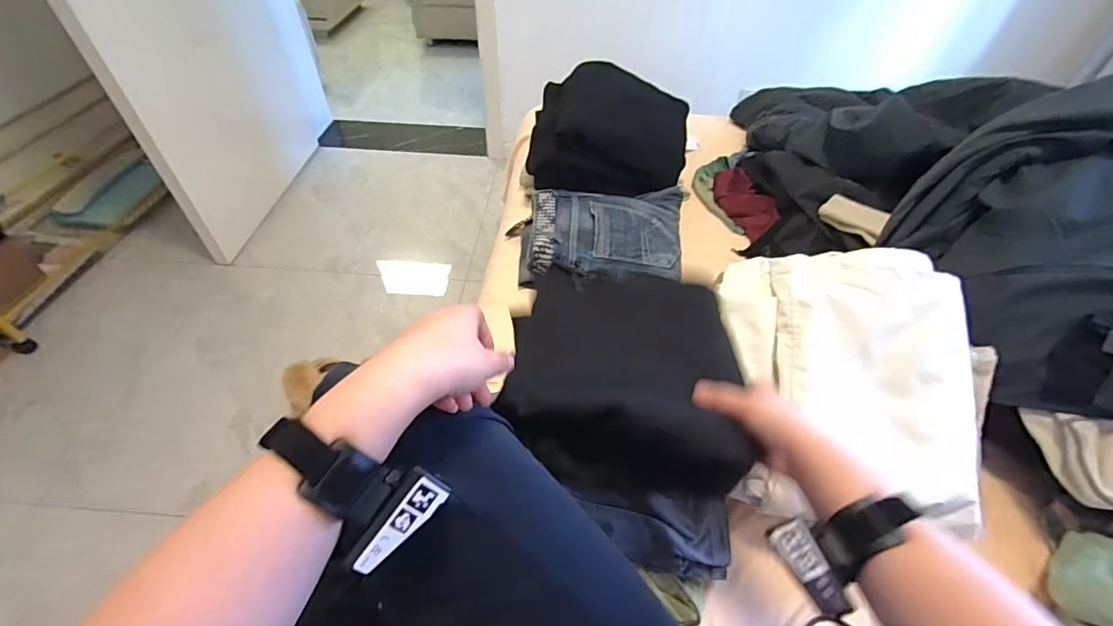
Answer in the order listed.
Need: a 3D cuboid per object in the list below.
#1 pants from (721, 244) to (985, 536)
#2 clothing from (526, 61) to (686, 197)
[{"bbox_3d":[0.365,0.072,0.617,0.296,0.084,0.342,2,72,9],"label":"pants"},{"bbox_3d":[0.126,-0.421,1.101,0.330,0.128,0.329,8,47,5],"label":"clothing"}]

